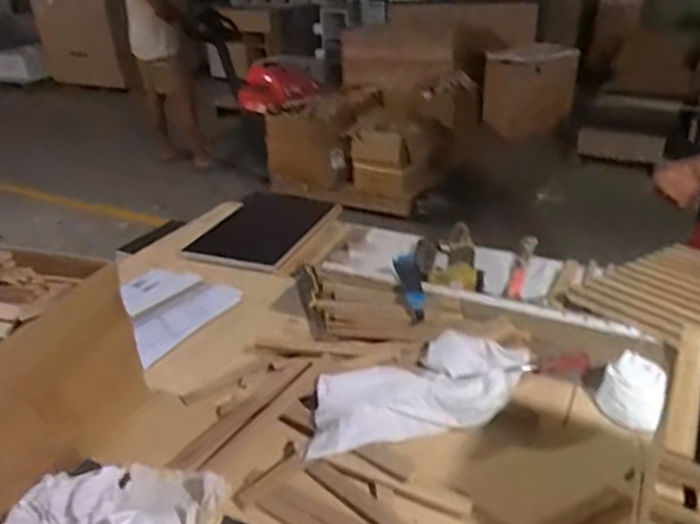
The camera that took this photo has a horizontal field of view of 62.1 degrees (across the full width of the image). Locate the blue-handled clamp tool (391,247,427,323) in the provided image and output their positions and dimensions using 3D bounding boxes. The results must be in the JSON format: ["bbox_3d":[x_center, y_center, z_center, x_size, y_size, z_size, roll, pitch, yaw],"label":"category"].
[{"bbox_3d":[0.109,0.040,1.017,0.046,0.040,0.178,-8,44,-4],"label":"blue-handled clamp tool"}]

